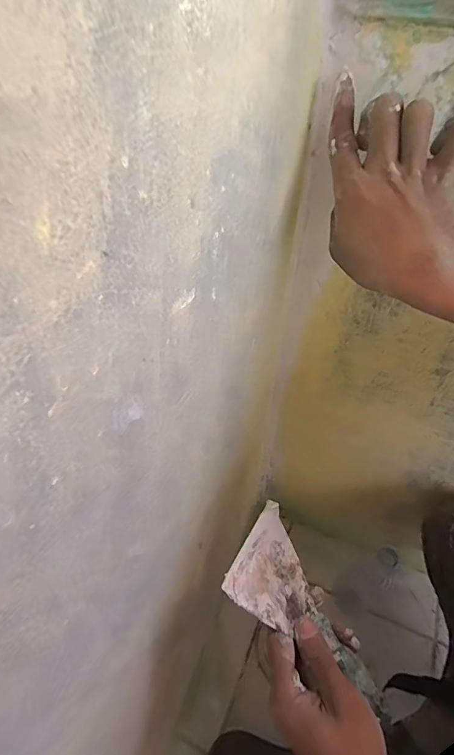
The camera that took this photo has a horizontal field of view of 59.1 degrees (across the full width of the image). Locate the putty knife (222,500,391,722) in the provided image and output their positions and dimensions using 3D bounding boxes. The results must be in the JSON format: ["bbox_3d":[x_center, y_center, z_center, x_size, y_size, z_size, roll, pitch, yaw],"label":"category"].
[{"bbox_3d":[0.063,0.209,0.329,0.090,0.024,0.187,-23,82,-53],"label":"putty knife"}]

